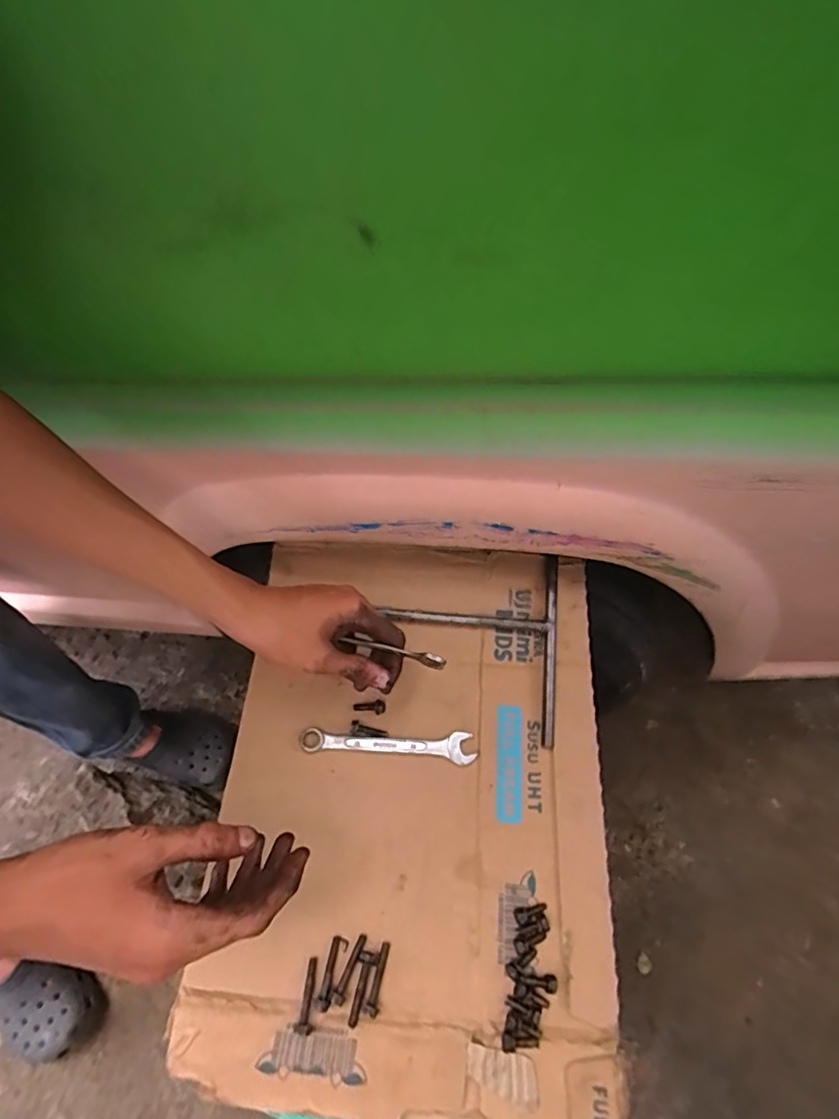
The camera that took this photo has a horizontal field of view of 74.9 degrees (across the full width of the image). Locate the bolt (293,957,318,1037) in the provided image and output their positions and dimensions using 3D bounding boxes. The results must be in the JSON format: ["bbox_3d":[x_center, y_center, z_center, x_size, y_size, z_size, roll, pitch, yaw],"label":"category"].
[{"bbox_3d":[-0.074,0.294,0.368,0.013,0.007,0.042,5,60,6],"label":"bolt"}]

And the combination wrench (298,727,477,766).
[{"bbox_3d":[-0.028,0.151,0.444,0.140,0.004,0.025,0,60,3],"label":"combination wrench"}]

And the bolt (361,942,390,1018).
[{"bbox_3d":[-0.027,0.281,0.367,0.010,0.010,0.040,14,61,11],"label":"bolt"}]

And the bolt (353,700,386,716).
[{"bbox_3d":[-0.042,0.123,0.457,0.027,0.006,0.010,1,60,4],"label":"bolt"}]

